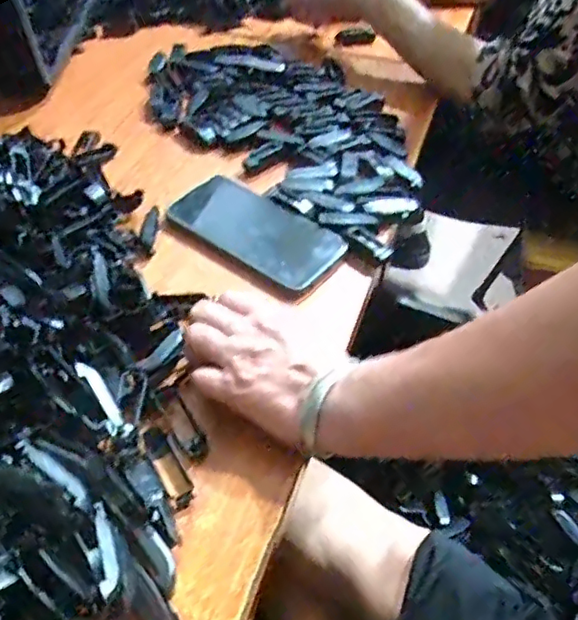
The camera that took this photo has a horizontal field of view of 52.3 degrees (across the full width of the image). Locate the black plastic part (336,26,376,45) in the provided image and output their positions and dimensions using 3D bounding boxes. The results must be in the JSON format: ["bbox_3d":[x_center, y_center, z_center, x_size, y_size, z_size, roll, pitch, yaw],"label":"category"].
[{"bbox_3d":[0.090,-0.370,0.795,0.057,0.021,0.007,14,48,32],"label":"black plastic part"}]

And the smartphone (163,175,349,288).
[{"bbox_3d":[-0.032,-0.074,0.536,0.157,0.011,0.072,32,55,25],"label":"smartphone"}]

